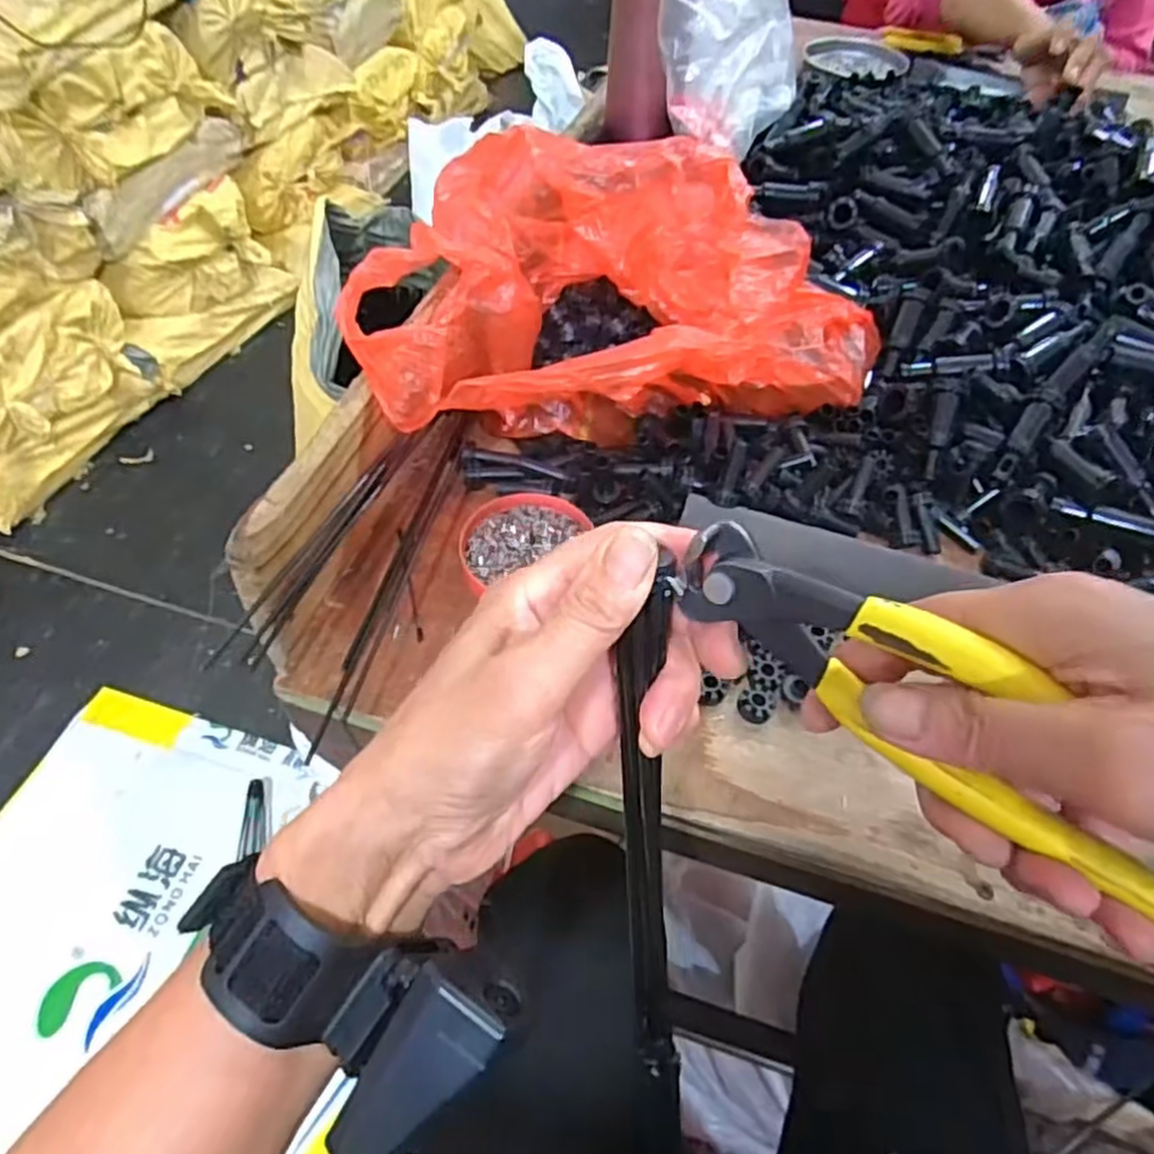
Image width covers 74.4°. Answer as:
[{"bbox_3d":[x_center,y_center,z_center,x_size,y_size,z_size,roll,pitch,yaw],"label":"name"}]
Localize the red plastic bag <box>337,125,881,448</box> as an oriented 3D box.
[{"bbox_3d":[0.040,-0.175,0.477,0.357,0.120,0.180,-4,53,-6],"label":"red plastic bag"}]

